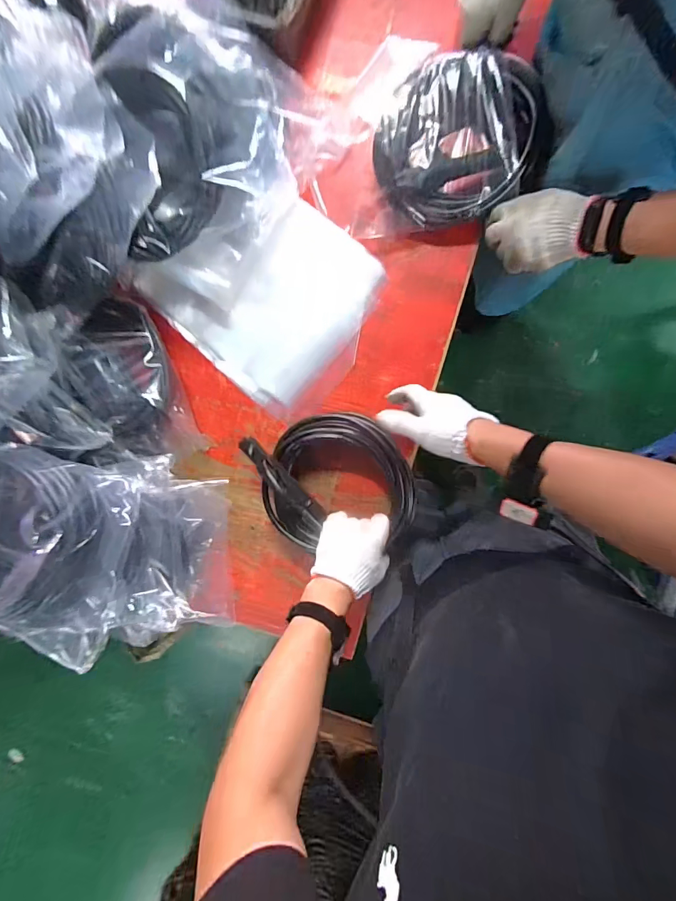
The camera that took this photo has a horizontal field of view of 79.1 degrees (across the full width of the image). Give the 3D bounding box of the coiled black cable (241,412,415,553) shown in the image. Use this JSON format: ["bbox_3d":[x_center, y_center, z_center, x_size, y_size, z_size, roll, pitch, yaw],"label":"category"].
[{"bbox_3d":[-0.009,0.050,0.626,0.239,0.076,0.205,-11,95,7],"label":"coiled black cable"}]

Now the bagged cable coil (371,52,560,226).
[{"bbox_3d":[0.175,-0.433,0.582,0.235,0.071,0.190,-3,96,6],"label":"bagged cable coil"}]

